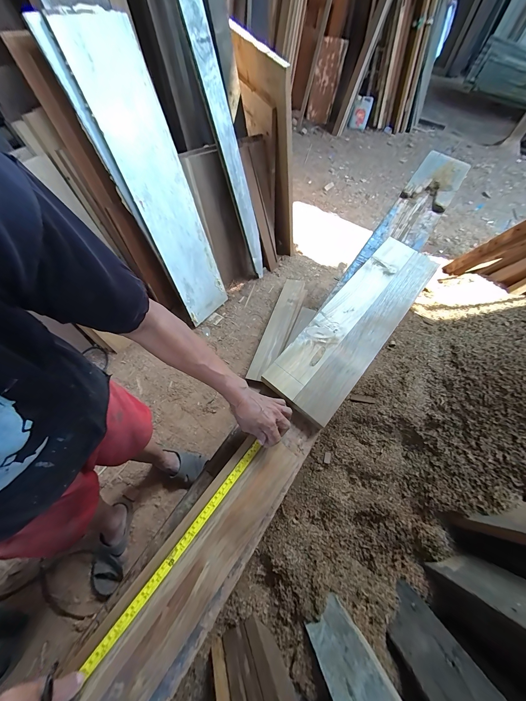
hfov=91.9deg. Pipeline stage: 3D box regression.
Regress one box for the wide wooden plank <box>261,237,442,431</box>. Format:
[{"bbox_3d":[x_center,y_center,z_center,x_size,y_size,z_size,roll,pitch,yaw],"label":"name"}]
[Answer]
[{"bbox_3d":[0.284,-0.106,0.737,0.190,0.035,0.678,37,65,17],"label":"wide wooden plank"}]

